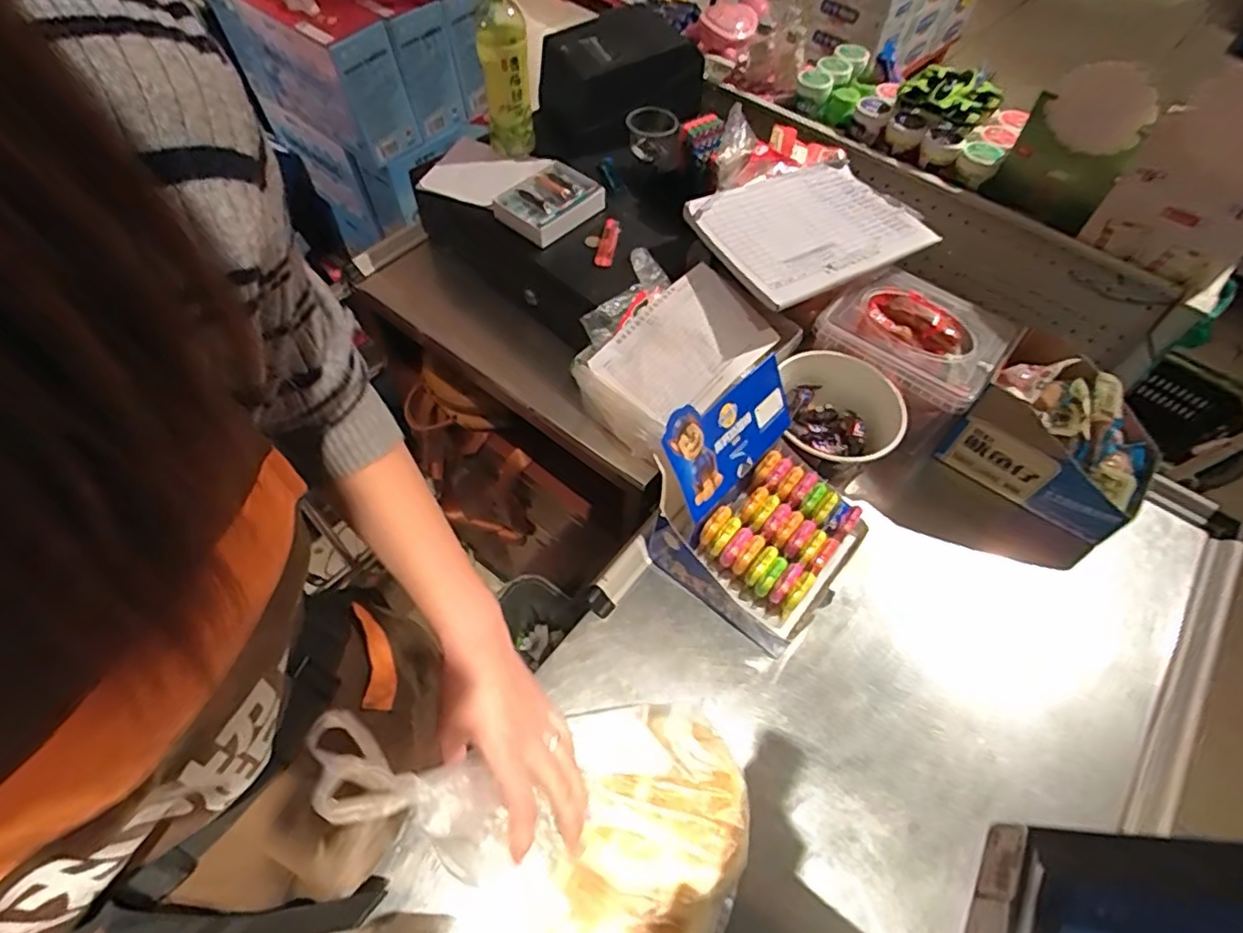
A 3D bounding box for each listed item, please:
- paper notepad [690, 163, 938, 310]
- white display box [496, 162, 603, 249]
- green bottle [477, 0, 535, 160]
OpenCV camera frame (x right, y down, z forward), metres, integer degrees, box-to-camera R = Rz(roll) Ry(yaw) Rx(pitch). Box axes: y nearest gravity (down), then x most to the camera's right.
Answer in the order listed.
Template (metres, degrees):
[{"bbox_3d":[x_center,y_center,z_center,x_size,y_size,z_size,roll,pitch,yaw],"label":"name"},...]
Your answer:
[{"bbox_3d":[0.233,-0.298,0.781,0.258,0.021,0.191,-26,63,-21],"label":"paper notepad"},{"bbox_3d":[-0.095,-0.346,0.828,0.105,0.035,0.115,39,63,21],"label":"white display box"},{"bbox_3d":[-0.154,-0.528,0.839,0.064,0.204,0.062,-2,57,-4],"label":"green bottle"}]

